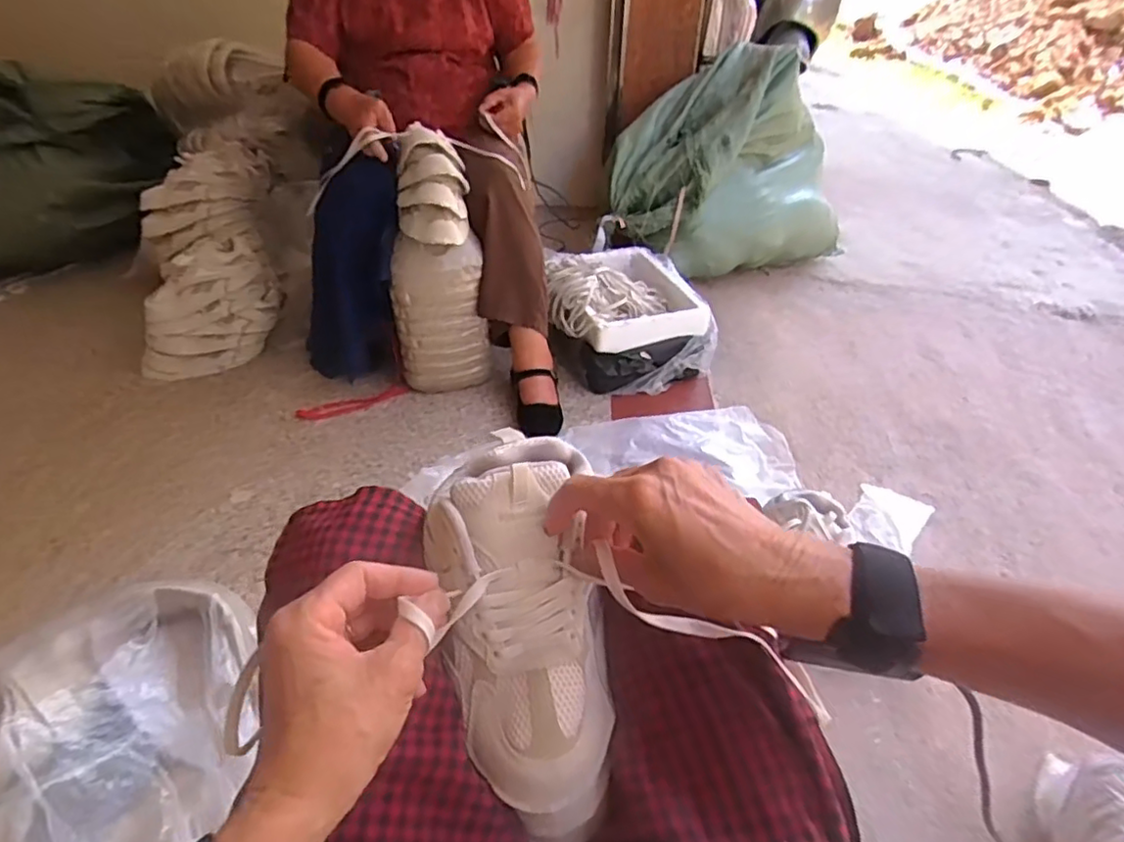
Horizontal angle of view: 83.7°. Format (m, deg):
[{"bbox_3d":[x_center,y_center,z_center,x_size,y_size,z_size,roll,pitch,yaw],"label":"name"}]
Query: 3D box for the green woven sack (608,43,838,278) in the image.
[{"bbox_3d":[0.414,-0.710,1.713,0.619,0.452,0.434,-10,40,-15],"label":"green woven sack"}]

